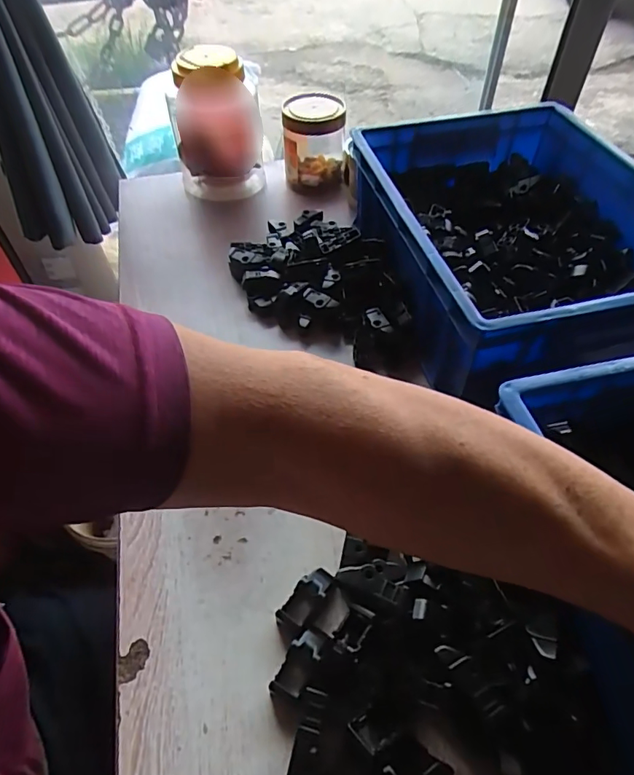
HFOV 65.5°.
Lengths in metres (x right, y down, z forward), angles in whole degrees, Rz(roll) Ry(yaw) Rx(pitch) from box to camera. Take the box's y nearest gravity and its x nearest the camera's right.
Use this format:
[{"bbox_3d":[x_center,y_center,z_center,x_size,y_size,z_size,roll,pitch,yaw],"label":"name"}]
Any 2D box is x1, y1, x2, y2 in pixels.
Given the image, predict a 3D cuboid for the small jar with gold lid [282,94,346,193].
[{"bbox_3d":[-0.004,-0.329,0.673,0.087,0.110,0.079,0,52,0],"label":"small jar with gold lid"}]

